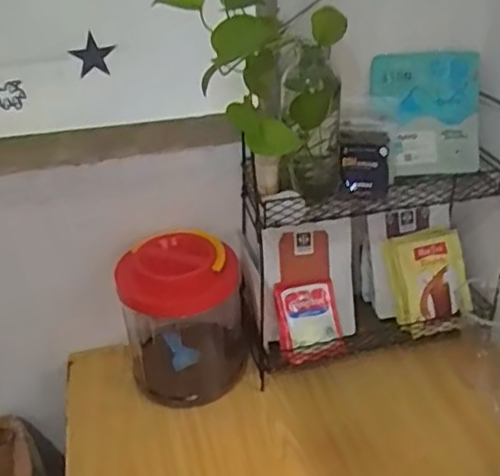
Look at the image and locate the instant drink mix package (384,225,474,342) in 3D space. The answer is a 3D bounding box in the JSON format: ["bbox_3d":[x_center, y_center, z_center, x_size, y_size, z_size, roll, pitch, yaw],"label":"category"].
[{"bbox_3d":[0.234,0.056,0.820,0.098,0.040,0.132,-12,74,6],"label":"instant drink mix package"}]

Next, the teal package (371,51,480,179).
[{"bbox_3d":[0.216,-0.151,0.770,0.132,0.149,0.014,-3,5,-5],"label":"teal package"}]

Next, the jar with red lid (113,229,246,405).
[{"bbox_3d":[-0.081,0.097,0.761,0.143,0.183,0.117,-4,32,-4],"label":"jar with red lid"}]

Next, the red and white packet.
[{"bbox_3d":[0.072,0.102,0.777,0.074,0.025,0.096,-11,75,1],"label":"red and white packet"}]

